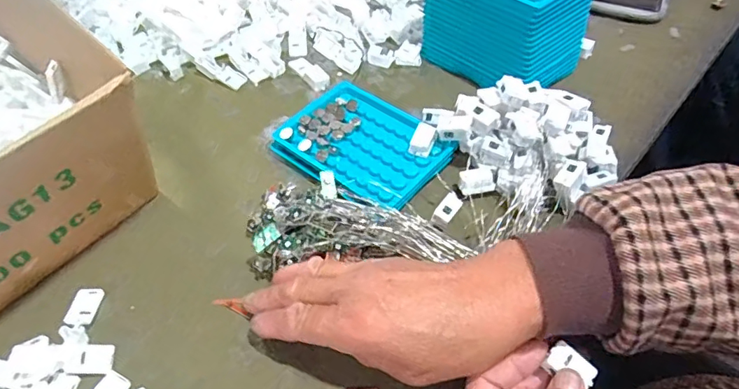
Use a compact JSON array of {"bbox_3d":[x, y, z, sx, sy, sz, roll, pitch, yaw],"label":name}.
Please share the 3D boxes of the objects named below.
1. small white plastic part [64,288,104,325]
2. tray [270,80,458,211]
[{"bbox_3d":[-0.197,0.077,0.349,0.017,0.005,0.028,0,50,2],"label":"small white plastic part"},{"bbox_3d":[-0.006,-0.043,0.429,0.133,0.018,0.104,34,61,24],"label":"tray"}]

